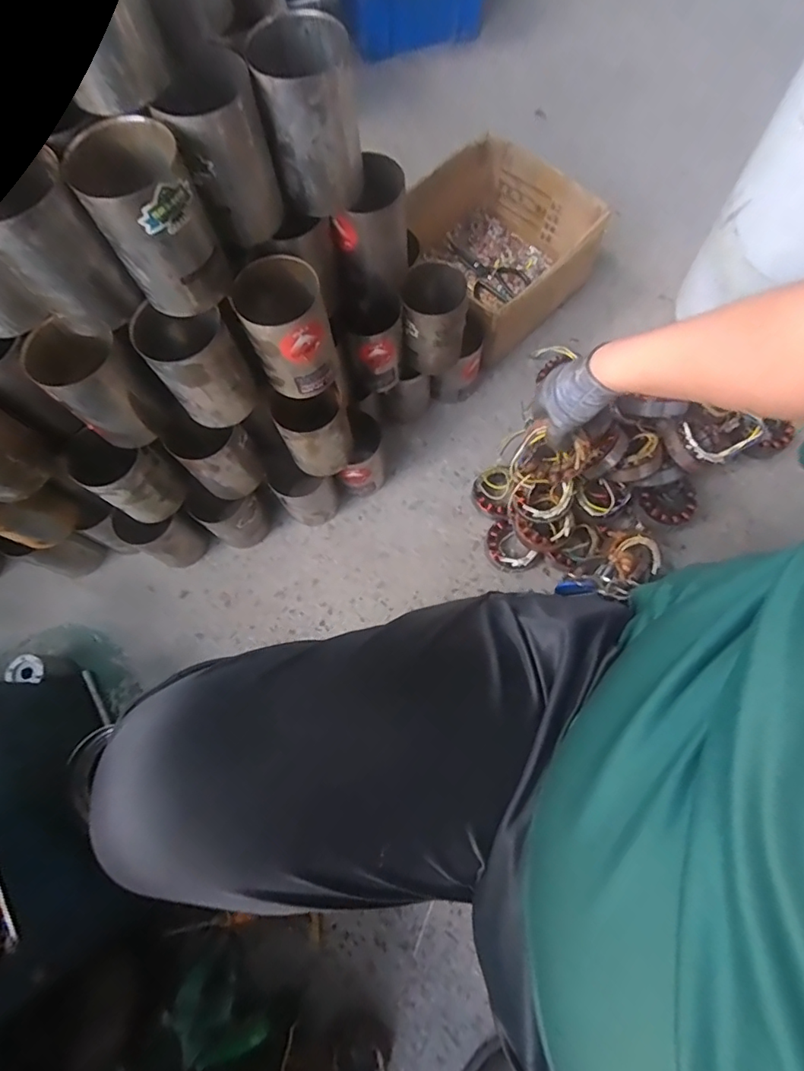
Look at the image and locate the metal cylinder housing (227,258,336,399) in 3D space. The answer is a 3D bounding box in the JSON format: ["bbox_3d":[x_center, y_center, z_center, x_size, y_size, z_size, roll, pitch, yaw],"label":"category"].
[{"bbox_3d":[-0.129,-0.234,0.592,0.091,0.115,0.094,-19,73,-4],"label":"metal cylinder housing"}]

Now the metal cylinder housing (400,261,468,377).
[{"bbox_3d":[0.047,-0.316,0.756,0.088,0.126,0.098,-1,73,2],"label":"metal cylinder housing"}]

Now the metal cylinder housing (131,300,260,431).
[{"bbox_3d":[-0.229,-0.194,0.587,0.090,0.119,0.087,-33,74,-8],"label":"metal cylinder housing"}]

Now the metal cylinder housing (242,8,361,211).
[{"bbox_3d":[-0.090,-0.417,0.515,0.090,0.127,0.093,-10,73,-1],"label":"metal cylinder housing"}]

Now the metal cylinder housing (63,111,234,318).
[{"bbox_3d":[-0.224,-0.285,0.476,0.087,0.130,0.093,-19,73,-4],"label":"metal cylinder housing"}]

